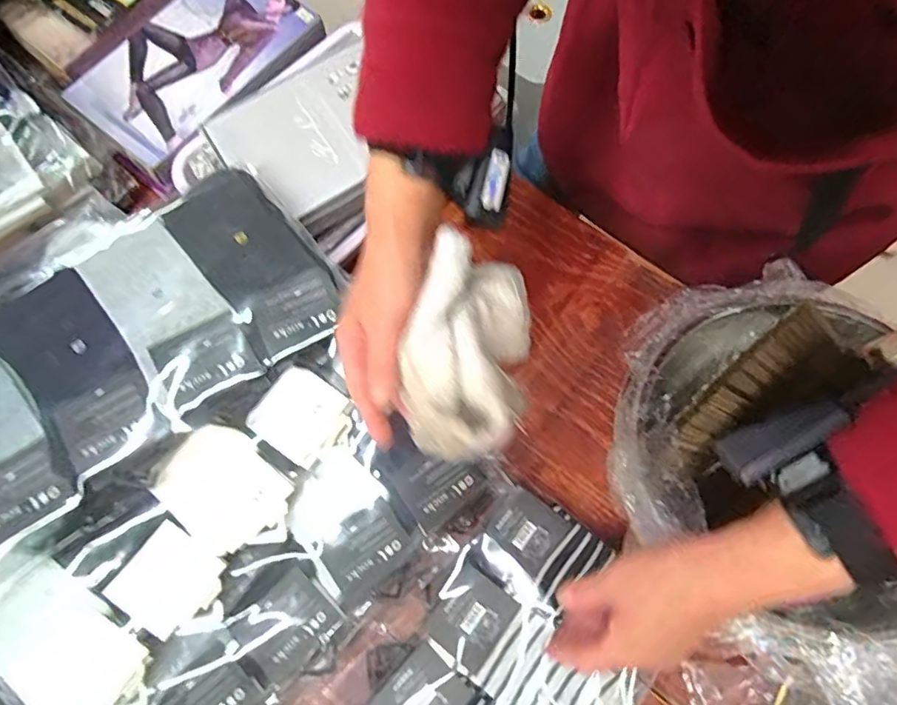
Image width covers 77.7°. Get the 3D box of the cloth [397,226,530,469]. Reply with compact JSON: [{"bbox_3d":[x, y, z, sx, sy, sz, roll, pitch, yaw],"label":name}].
[{"bbox_3d":[0.013,-0.003,0.370,0.077,0.058,0.144,12,71,4],"label":"cloth"}]

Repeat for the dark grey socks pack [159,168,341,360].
[{"bbox_3d":[-0.166,-0.080,0.483,0.082,0.029,0.176,-38,75,-12],"label":"dark grey socks pack"}]

